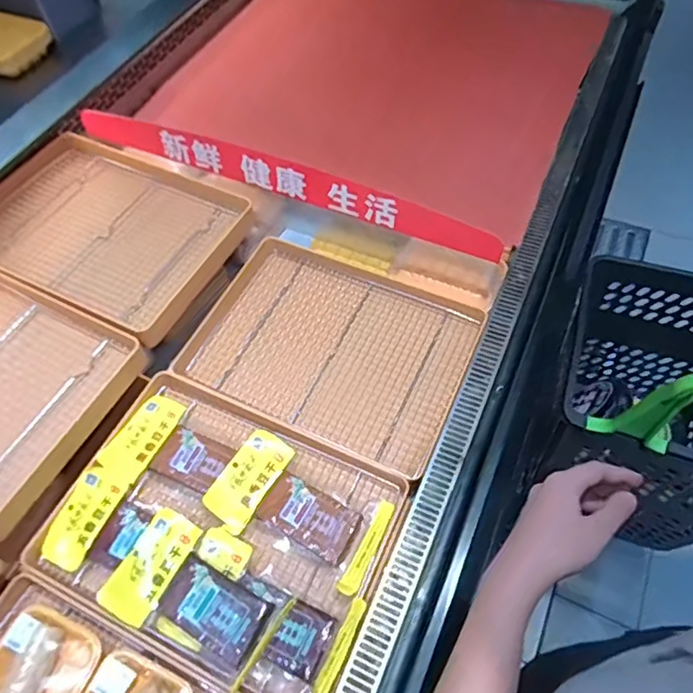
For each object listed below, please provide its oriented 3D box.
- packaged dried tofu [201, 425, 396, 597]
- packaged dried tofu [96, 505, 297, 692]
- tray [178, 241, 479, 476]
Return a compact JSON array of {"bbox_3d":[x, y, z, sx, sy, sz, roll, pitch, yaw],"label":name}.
[{"bbox_3d":[-0.059,0.205,0.697,0.214,0.036,0.123,26,63,20],"label":"packaged dried tofu"},{"bbox_3d":[-0.173,0.287,0.630,0.194,0.024,0.118,26,62,20],"label":"packaged dried tofu"},{"bbox_3d":[-0.024,-0.001,0.856,0.399,0.046,0.300,22,61,18],"label":"tray"}]

